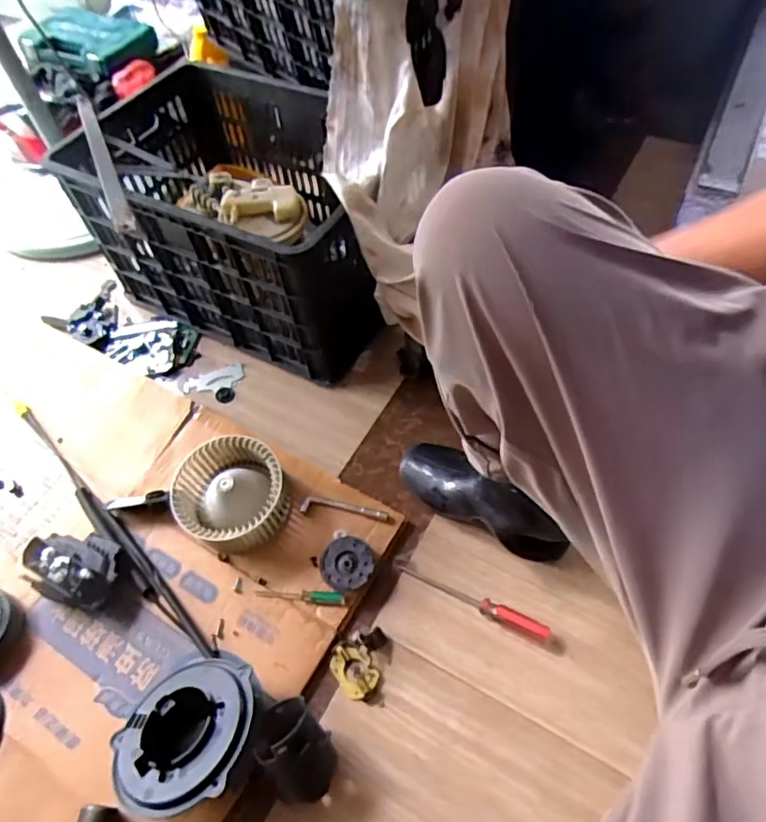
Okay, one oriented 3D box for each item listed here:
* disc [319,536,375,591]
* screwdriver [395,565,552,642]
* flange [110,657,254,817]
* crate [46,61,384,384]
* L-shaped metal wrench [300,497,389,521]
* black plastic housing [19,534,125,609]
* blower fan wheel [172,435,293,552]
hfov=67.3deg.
[{"bbox_3d":[-0.048,0.200,0.755,0.070,0.021,0.067,-2,58,4],"label":"disc"},{"bbox_3d":[0.112,0.235,0.725,0.202,0.023,0.018,23,63,18],"label":"screwdriver"},{"bbox_3d":[-0.210,0.349,0.619,0.150,0.045,0.152,-6,38,19],"label":"flange"},{"bbox_3d":[-0.229,-0.326,0.962,0.507,0.279,0.375,23,62,18],"label":"crate"},{"bbox_3d":[-0.054,0.135,0.800,0.122,0.006,0.024,3,59,7],"label":"L-shaped metal wrench"},{"bbox_3d":[-0.398,0.206,0.748,0.116,0.072,0.082,5,56,9],"label":"black plastic housing"},{"bbox_3d":[-0.203,0.116,0.786,0.136,0.082,0.141,-2,55,3],"label":"blower fan wheel"}]

